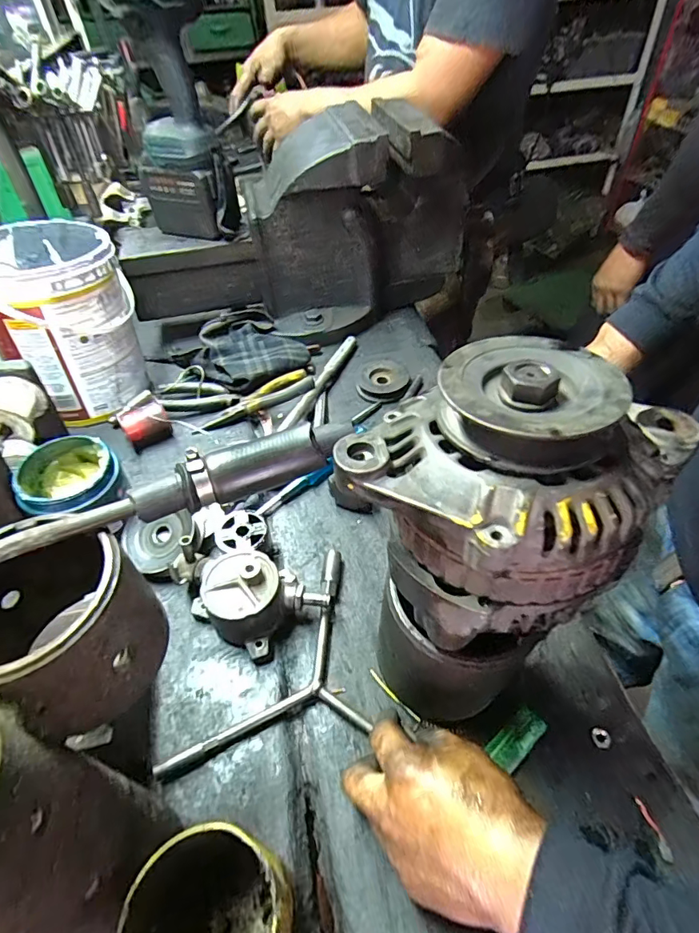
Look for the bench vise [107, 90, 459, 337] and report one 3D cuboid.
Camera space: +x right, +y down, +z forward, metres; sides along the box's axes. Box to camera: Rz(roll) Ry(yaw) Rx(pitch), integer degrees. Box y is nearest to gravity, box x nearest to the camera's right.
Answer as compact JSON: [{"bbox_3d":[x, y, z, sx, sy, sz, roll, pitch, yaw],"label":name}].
[{"bbox_3d":[-0.072,-0.352,0.703,0.507,0.250,0.180,-15,48,-11],"label":"bench vise"}]

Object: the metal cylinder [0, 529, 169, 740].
[{"bbox_3d":[-0.152,0.081,0.248,0.083,0.077,0.087,-2,47,2],"label":"metal cylinder"}]

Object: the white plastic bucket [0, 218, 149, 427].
[{"bbox_3d":[-0.373,-0.194,0.626,0.173,0.191,0.167,-2,47,2],"label":"white plastic bucket"}]

